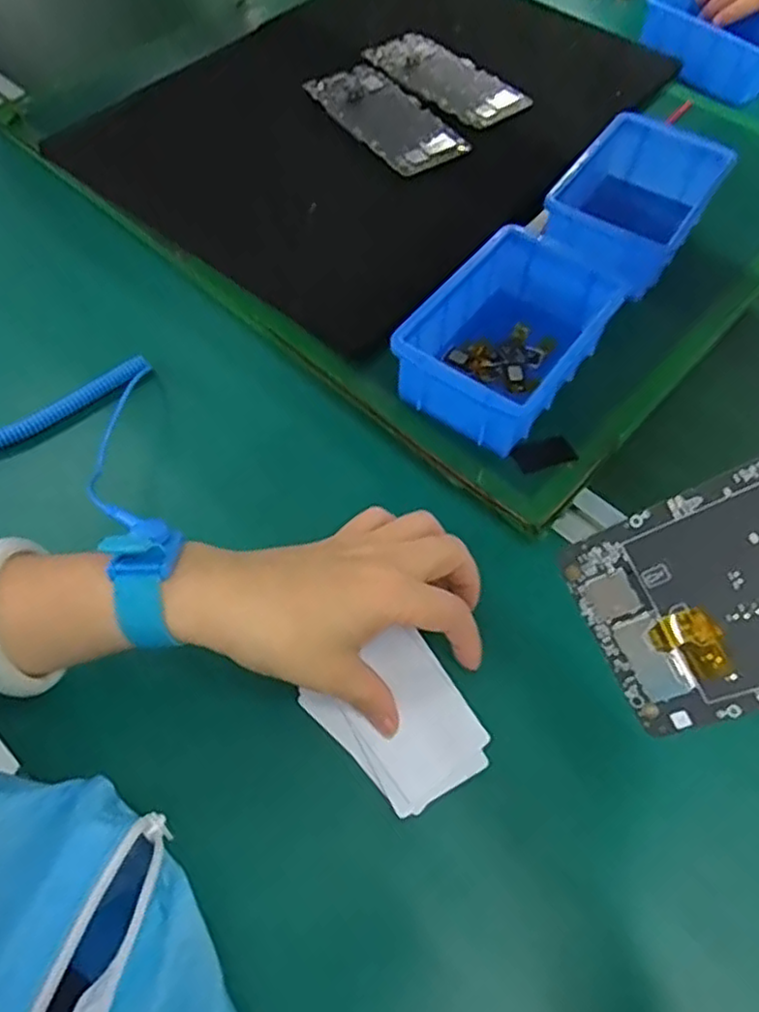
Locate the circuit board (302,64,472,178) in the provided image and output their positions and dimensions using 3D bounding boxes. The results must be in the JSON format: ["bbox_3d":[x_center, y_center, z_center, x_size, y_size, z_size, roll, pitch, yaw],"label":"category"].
[{"bbox_3d":[0.007,-0.340,0.592,0.073,0.008,0.146,-31,66,-19],"label":"circuit board"}]

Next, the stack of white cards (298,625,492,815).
[{"bbox_3d":[0.014,0.116,0.366,0.070,0.008,0.084,-36,67,-20],"label":"stack of white cards"}]

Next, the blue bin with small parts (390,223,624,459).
[{"bbox_3d":[0.084,-0.109,0.453,0.093,0.061,0.148,34,64,16],"label":"blue bin with small parts"}]

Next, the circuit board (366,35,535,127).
[{"bbox_3d":[0.062,-0.394,0.629,0.083,0.010,0.149,-34,68,-23],"label":"circuit board"}]

